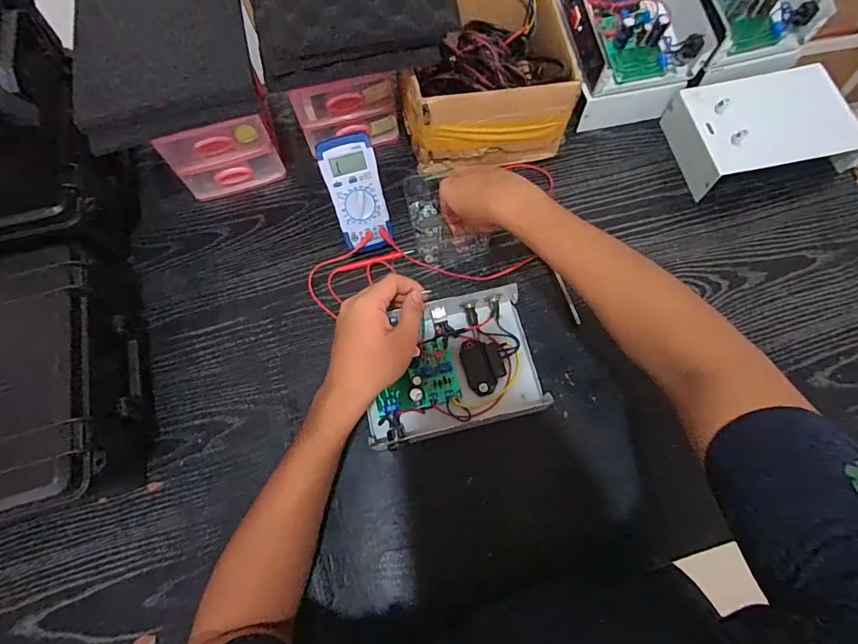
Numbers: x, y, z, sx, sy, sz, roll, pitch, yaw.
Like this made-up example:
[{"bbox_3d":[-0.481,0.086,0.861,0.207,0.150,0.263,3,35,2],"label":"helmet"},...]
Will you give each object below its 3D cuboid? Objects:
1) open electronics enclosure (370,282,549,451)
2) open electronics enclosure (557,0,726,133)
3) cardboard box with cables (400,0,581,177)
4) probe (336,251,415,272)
[{"bbox_3d":[0.024,0.050,0.527,0.202,0.045,0.148,-15,72,-4],"label":"open electronics enclosure"},{"bbox_3d":[0.274,-0.402,0.631,0.171,0.111,0.211,-15,71,-3],"label":"open electronics enclosure"},{"bbox_3d":[0.073,-0.327,0.609,0.209,0.126,0.189,-10,72,-3],"label":"cardboard box with cables"},{"bbox_3d":[-0.070,-0.079,0.593,0.102,0.013,0.010,-12,72,-3],"label":"probe"}]

